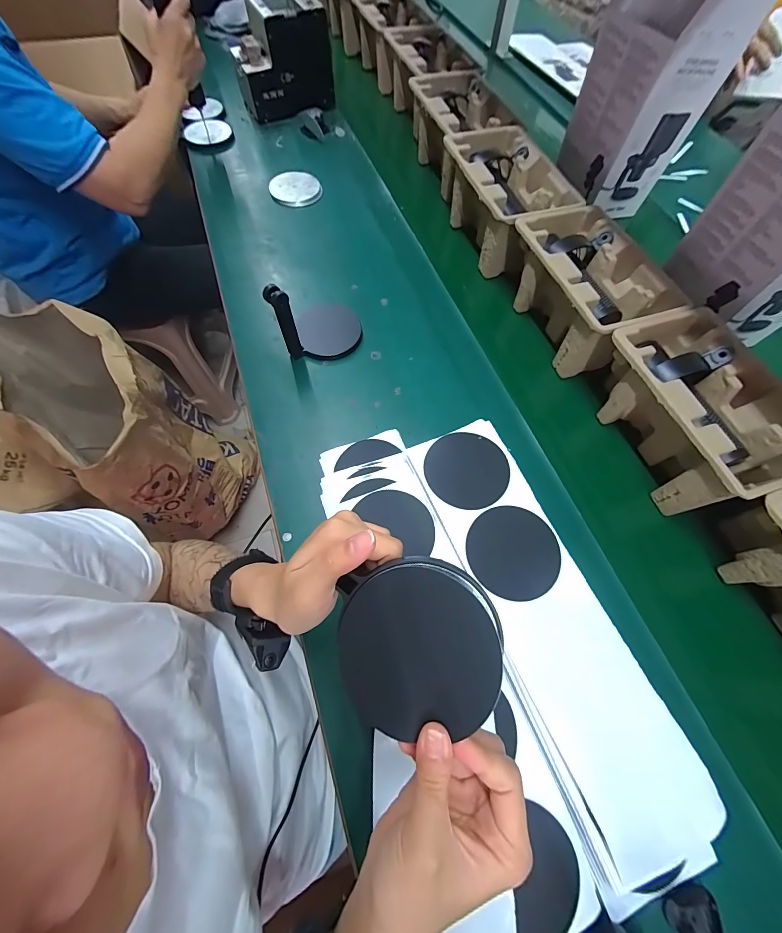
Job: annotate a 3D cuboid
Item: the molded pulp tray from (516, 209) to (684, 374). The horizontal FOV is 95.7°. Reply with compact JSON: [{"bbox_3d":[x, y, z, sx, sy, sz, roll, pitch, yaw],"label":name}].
[{"bbox_3d":[0.275,-0.255,0.522,0.144,0.108,0.224,-15,64,-10],"label":"molded pulp tray"}]

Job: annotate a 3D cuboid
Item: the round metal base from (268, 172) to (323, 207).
[{"bbox_3d":[-0.184,-0.535,0.678,0.095,0.012,0.086,-17,65,-11],"label":"round metal base"}]

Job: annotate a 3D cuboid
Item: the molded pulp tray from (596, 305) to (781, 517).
[{"bbox_3d":[0.364,-0.060,0.433,0.143,0.105,0.228,-15,65,-11],"label":"molded pulp tray"}]

